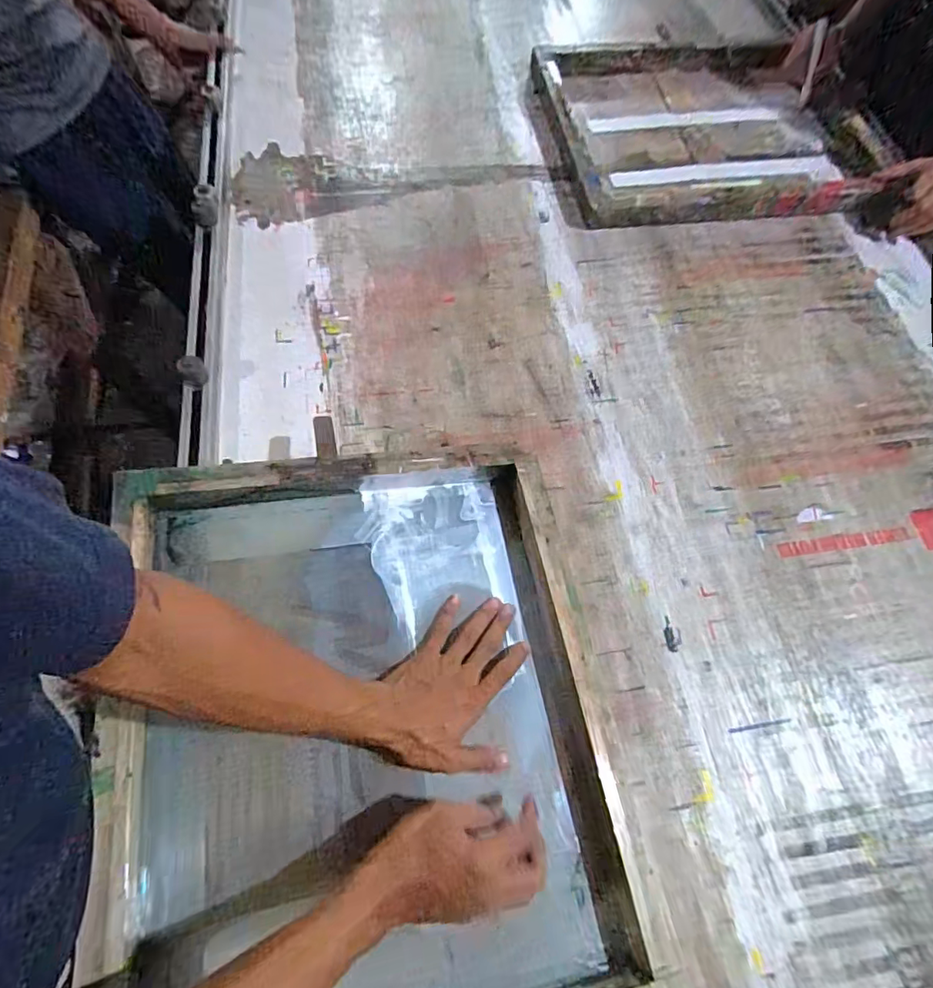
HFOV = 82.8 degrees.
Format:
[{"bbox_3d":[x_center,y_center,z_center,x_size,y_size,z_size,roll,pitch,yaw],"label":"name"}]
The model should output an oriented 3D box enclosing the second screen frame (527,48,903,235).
[{"bbox_3d":[0.449,-0.691,0.994,0.578,0.050,0.480,-6,66,-5],"label":"second screen frame"}]

